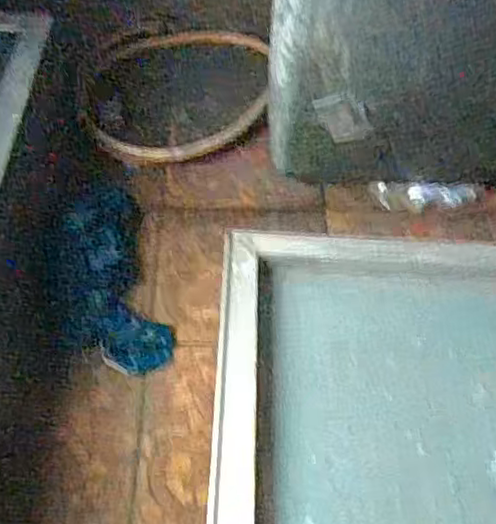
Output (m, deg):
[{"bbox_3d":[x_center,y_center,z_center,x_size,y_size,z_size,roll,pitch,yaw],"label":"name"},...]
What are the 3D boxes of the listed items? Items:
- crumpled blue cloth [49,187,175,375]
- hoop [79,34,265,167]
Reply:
[{"bbox_3d":[-0.157,0.006,0.716,0.106,0.028,0.260,-12,52,-11],"label":"crumpled blue cloth"},{"bbox_3d":[-0.097,-0.235,0.923,0.246,0.018,0.255,1,58,-1],"label":"hoop"}]

